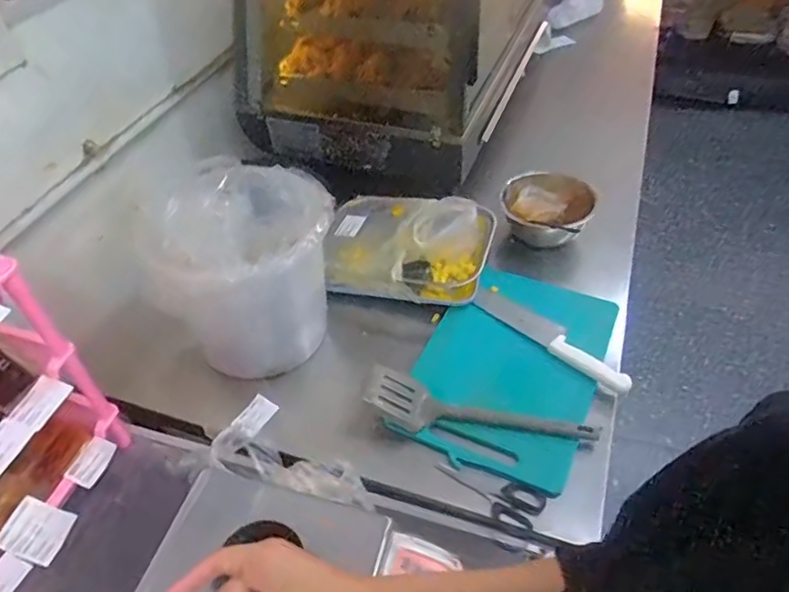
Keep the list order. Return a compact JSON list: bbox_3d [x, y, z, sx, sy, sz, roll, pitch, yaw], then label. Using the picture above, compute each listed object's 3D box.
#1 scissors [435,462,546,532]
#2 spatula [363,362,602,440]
[{"bbox_3d":[0.115,0.249,0.725,0.141,0.018,0.052,16,49,18],"label":"scissors"},{"bbox_3d":[0.115,0.161,0.791,0.316,0.046,0.071,8,47,12],"label":"spatula"}]

